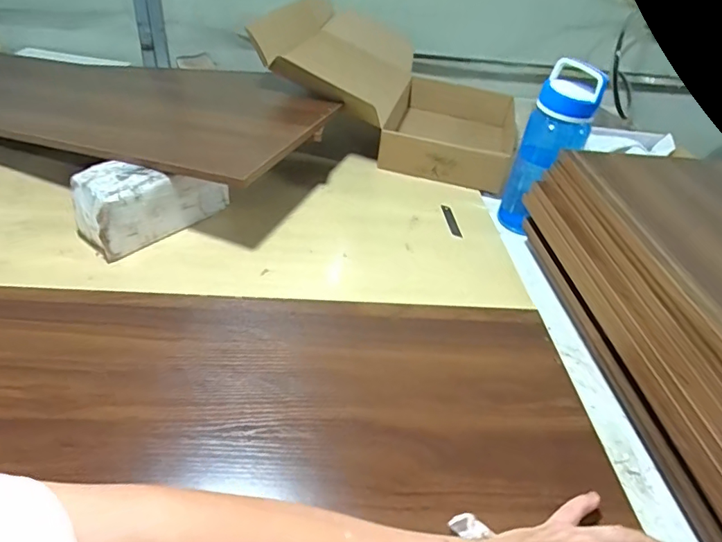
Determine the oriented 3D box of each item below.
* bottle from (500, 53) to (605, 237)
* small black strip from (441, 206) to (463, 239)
[{"bbox_3d":[0.316,-0.204,0.859,0.108,0.280,0.089,33,48,28],"label":"bottle"},{"bbox_3d":[0.168,-0.092,0.921,0.022,0.007,0.100,-1,41,-7],"label":"small black strip"}]

